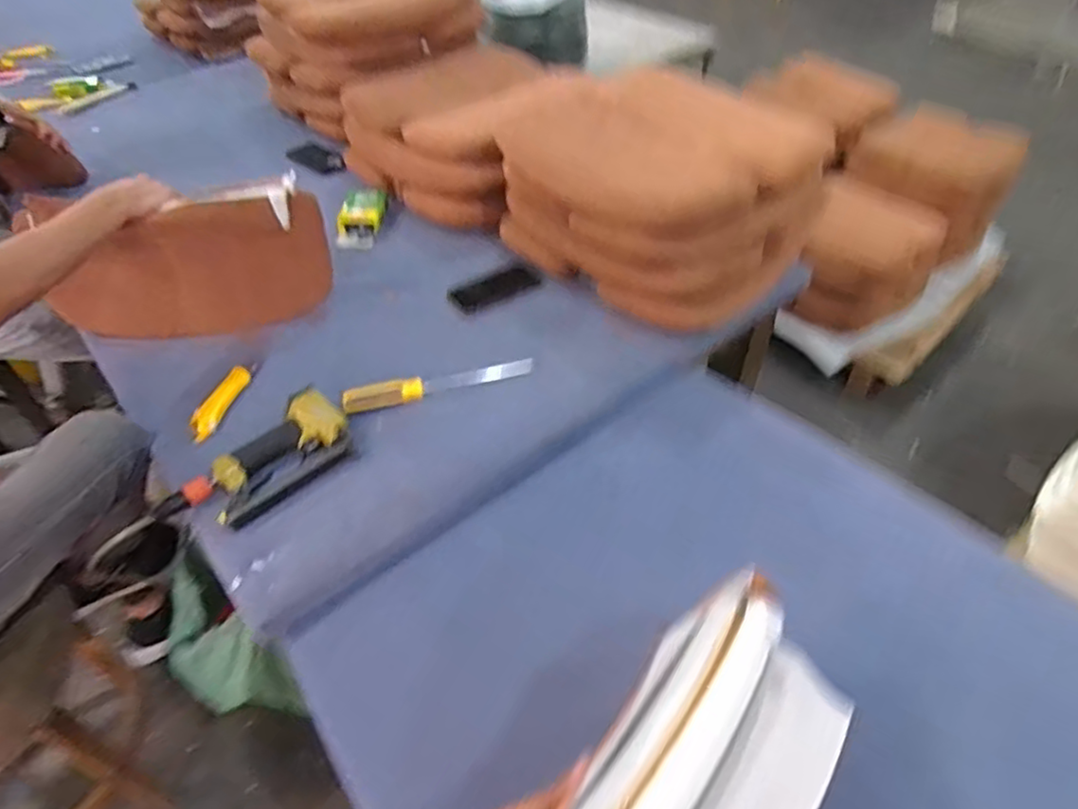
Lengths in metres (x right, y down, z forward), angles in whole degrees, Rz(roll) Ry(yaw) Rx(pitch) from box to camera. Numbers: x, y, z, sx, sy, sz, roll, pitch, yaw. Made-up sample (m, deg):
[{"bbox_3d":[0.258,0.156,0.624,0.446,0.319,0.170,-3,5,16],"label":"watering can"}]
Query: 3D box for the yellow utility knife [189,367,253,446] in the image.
[{"bbox_3d":[-0.462,-0.004,0.958,0.037,0.017,0.135,9,46,10],"label":"yellow utility knife"}]

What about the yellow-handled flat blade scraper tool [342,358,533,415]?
[{"bbox_3d":[-0.141,-0.035,0.965,0.278,0.021,0.044,-17,47,-15],"label":"yellow-handled flat blade scraper tool"}]

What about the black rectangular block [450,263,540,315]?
[{"bbox_3d":[-0.073,-0.204,1.148,0.163,0.007,0.070,-28,51,-24],"label":"black rectangular block"}]

